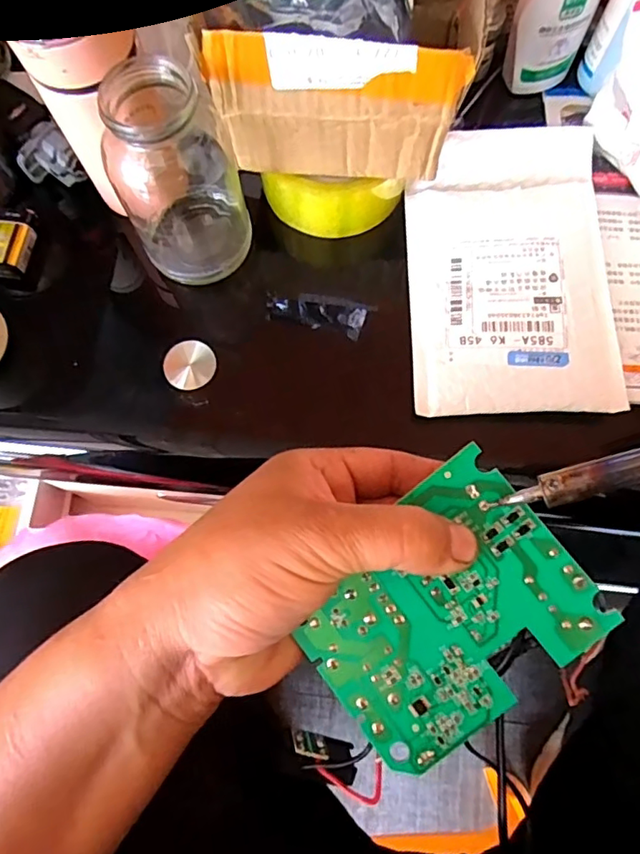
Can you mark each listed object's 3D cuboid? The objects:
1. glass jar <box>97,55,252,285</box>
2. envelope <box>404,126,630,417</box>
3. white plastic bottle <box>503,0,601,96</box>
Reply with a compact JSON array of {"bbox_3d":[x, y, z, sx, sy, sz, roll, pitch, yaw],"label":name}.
[{"bbox_3d":[-0.080,-0.158,0.334,0.061,0.124,0.071,6,74,4],"label":"glass jar"},{"bbox_3d":[0.124,-0.104,0.363,0.128,0.024,0.197,-1,73,2],"label":"envelope"},{"bbox_3d":[0.157,-0.280,0.364,0.050,0.116,0.030,23,76,9],"label":"white plastic bottle"}]

